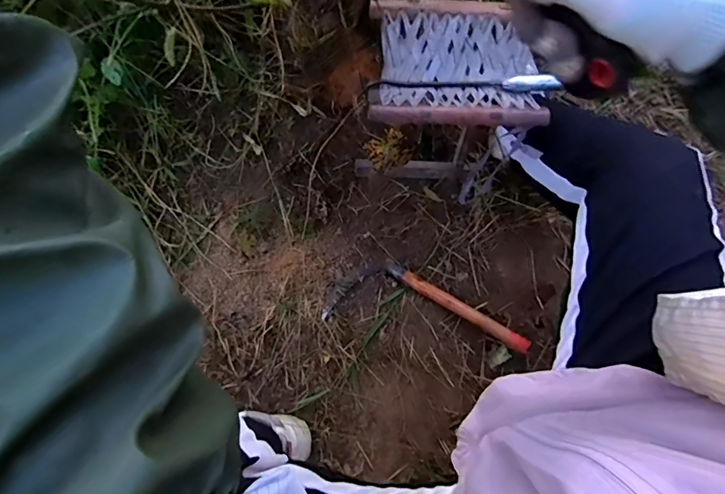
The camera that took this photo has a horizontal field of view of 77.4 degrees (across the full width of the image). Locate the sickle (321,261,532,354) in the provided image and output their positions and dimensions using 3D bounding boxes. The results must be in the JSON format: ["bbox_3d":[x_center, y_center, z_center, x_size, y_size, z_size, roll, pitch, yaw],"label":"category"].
[{"bbox_3d":[0.115,0.092,0.812,0.356,0.057,0.134,10,72,1],"label":"sickle"}]

